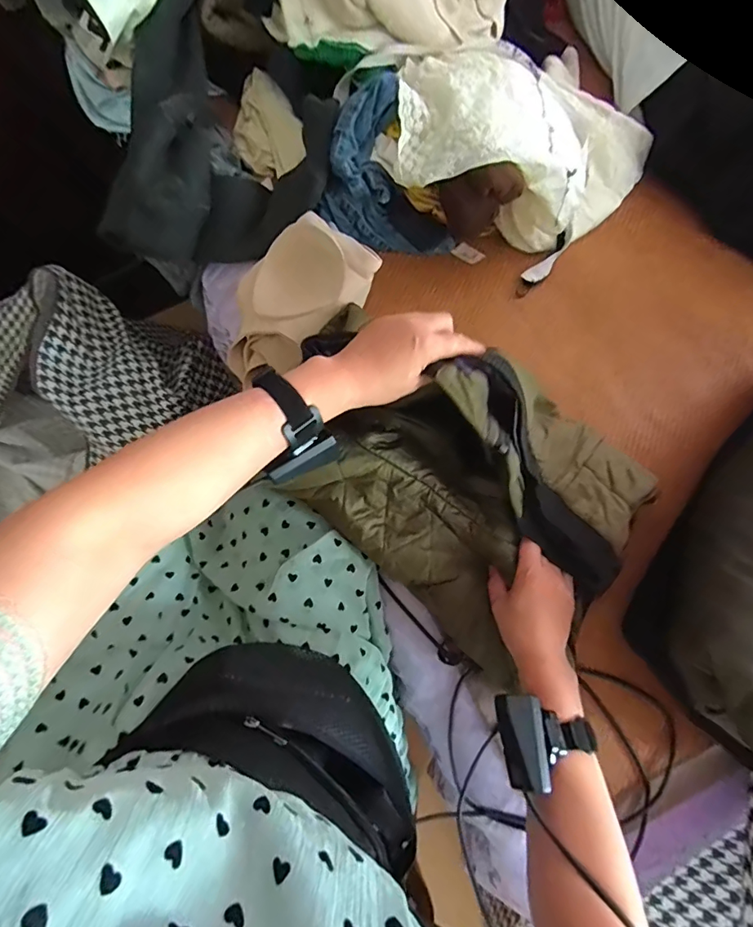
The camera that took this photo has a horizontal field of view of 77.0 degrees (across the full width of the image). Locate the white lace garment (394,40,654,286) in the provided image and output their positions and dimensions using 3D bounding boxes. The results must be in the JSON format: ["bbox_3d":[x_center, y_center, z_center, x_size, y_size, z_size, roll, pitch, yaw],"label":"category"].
[{"bbox_3d":[0.200,-0.436,0.645,0.338,0.147,0.284,22,77,7],"label":"white lace garment"}]

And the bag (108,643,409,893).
[{"bbox_3d":[-0.072,0.242,0.422,0.261,0.097,0.131,20,77,6],"label":"bag"}]

